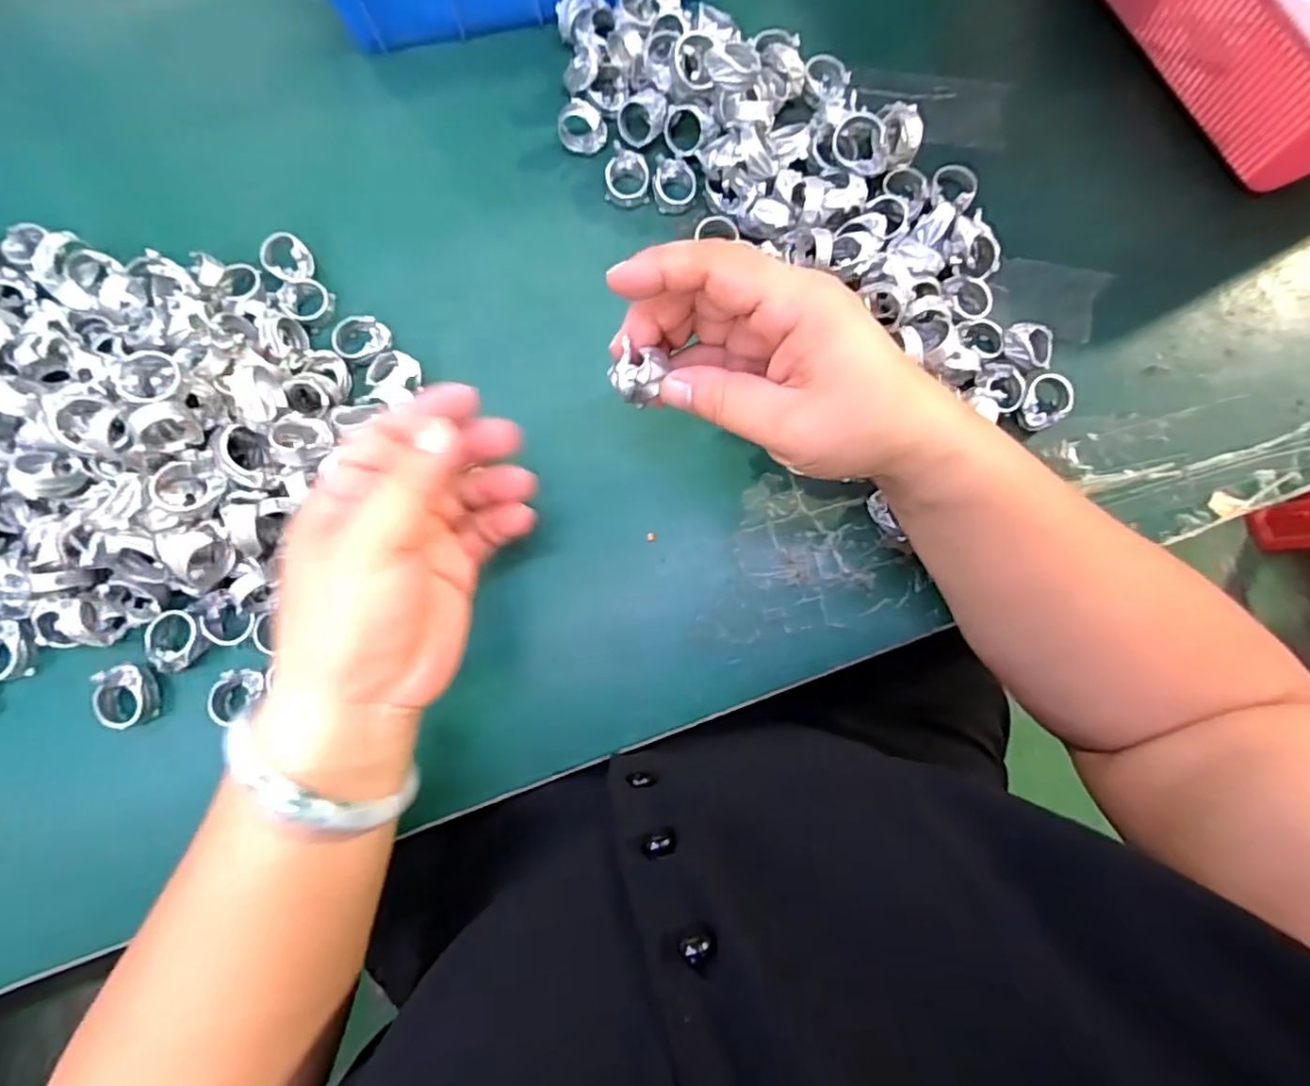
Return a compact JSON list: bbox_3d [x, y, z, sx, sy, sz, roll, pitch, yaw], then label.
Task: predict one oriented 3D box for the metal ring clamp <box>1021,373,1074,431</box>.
[{"bbox_3d":[0.200,-0.073,0.319,0.028,0.016,0.022,-42,83,-7],"label":"metal ring clamp"}]

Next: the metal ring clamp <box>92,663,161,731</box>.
[{"bbox_3d":[-0.256,0.074,0.297,0.024,0.018,0.030,-2,81,-1],"label":"metal ring clamp"}]

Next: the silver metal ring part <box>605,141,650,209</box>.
[{"bbox_3d":[-0.015,-0.202,0.341,0.025,0.015,0.027,0,81,-1],"label":"silver metal ring part"}]

